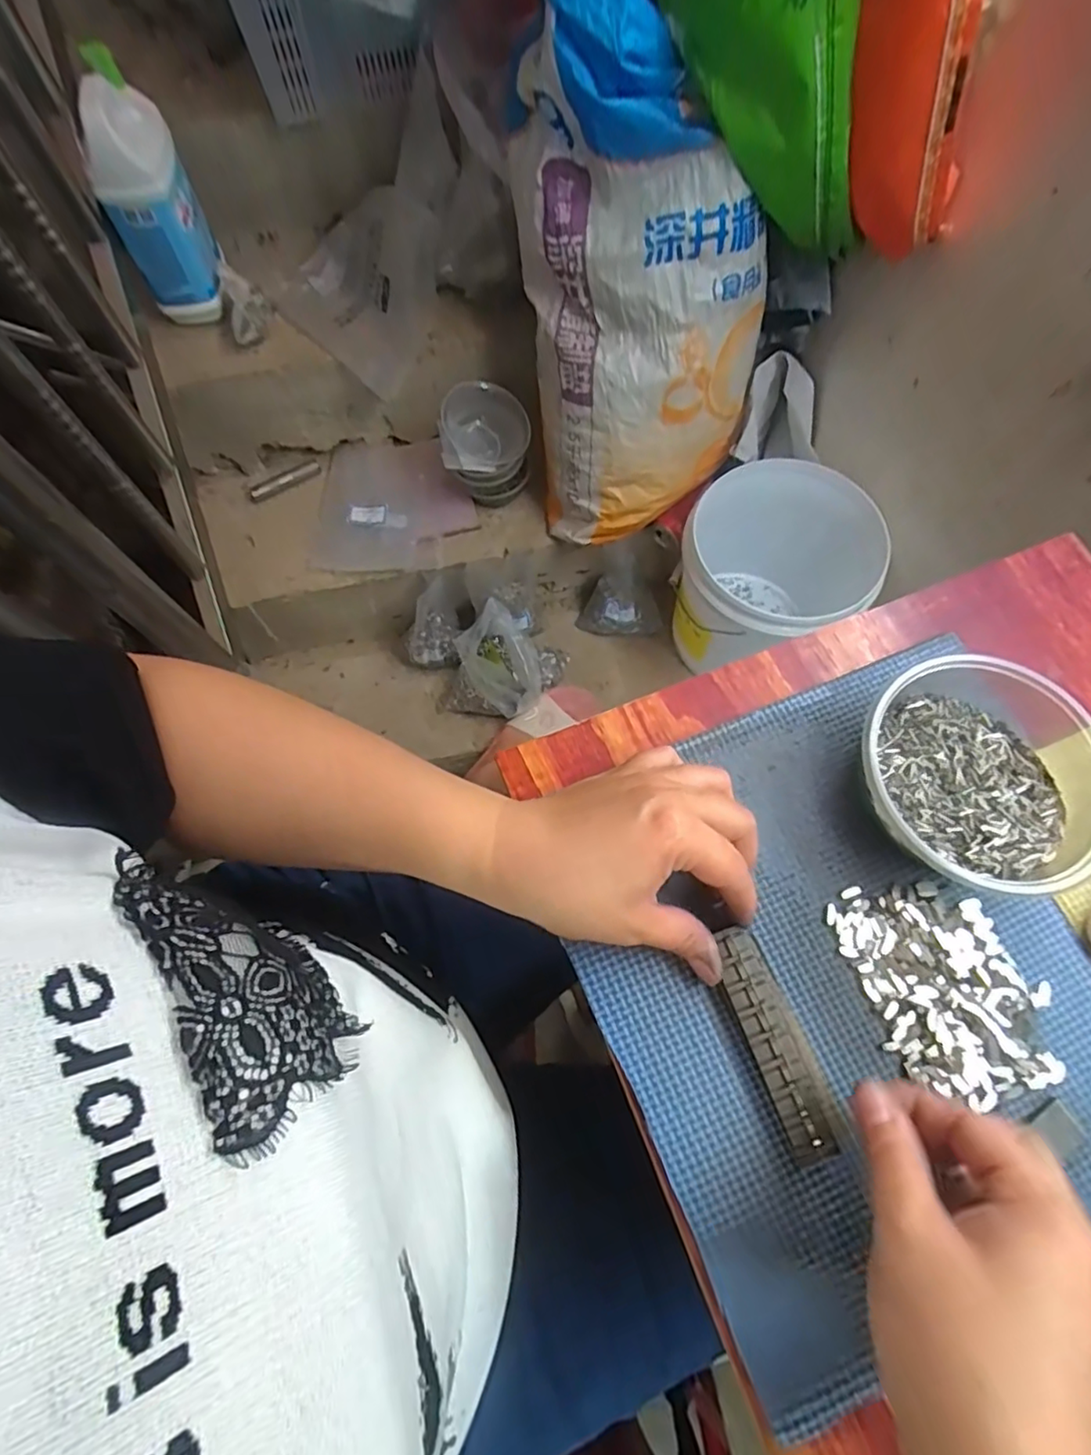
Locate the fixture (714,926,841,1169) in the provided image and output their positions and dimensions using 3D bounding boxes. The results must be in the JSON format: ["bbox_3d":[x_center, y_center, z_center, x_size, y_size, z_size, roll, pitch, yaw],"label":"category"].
[{"bbox_3d":[0.104,0.142,0.283,0.025,0.012,0.097,-16,70,-6],"label":"fixture"}]

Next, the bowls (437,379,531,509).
[{"bbox_3d":[-0.088,-0.406,0.909,0.125,0.149,0.100,-9,71,-4],"label":"bowls"}]

